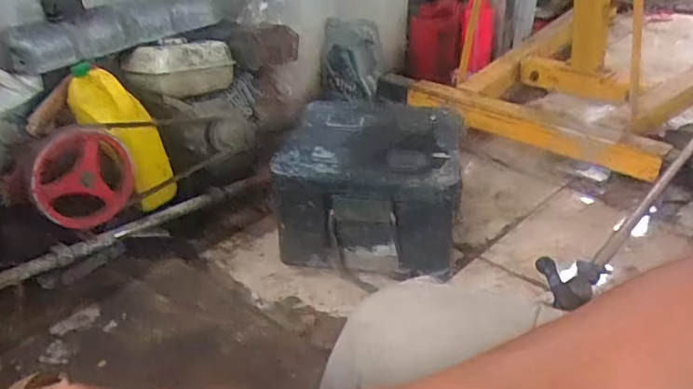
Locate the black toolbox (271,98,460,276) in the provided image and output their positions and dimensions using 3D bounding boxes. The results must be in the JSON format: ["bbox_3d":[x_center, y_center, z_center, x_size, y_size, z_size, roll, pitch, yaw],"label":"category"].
[{"bbox_3d":[0.057,-0.023,1.303,0.366,0.236,0.352,2,31,6],"label":"black toolbox"}]

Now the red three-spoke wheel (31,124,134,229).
[{"bbox_3d":[-0.482,-0.033,1.049,0.184,0.174,0.038,-27,38,-36],"label":"red three-spoke wheel"}]

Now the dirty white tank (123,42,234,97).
[{"bbox_3d":[-0.359,-0.271,1.232,0.222,0.111,0.087,-13,32,-18],"label":"dirty white tank"}]

